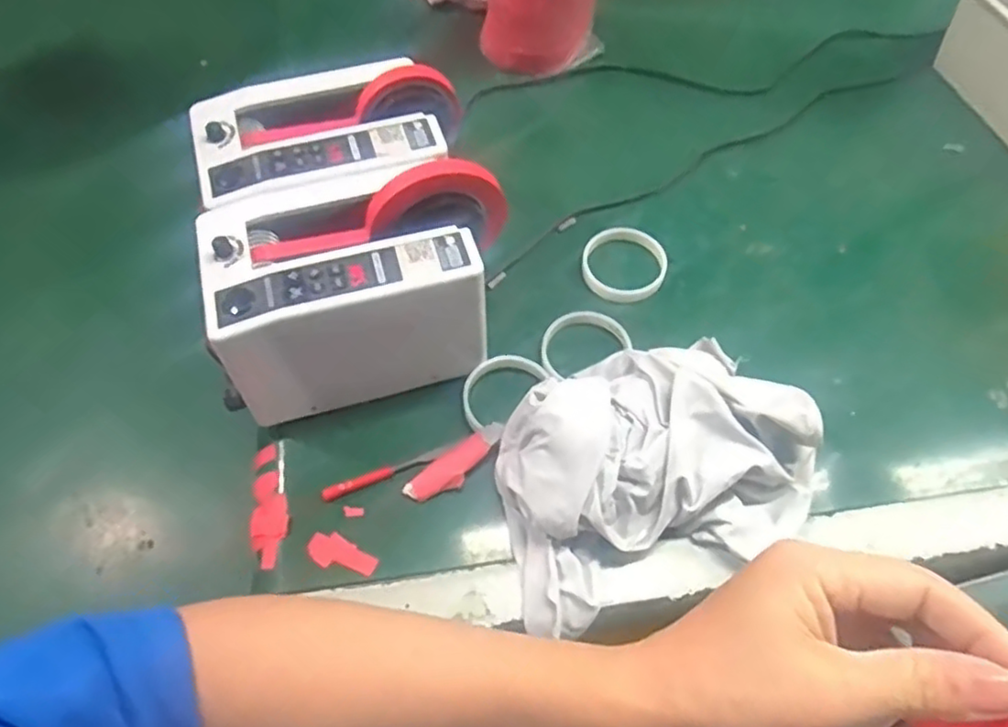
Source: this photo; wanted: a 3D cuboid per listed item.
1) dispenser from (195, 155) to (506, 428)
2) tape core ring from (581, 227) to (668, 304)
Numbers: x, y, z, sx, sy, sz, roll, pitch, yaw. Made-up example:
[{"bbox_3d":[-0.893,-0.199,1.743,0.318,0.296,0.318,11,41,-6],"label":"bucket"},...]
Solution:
[{"bbox_3d":[-0.122,-0.065,0.580,0.254,0.162,0.148,-13,62,-6],"label":"dispenser"},{"bbox_3d":[0.120,-0.100,0.683,0.083,0.022,0.076,0,61,1],"label":"tape core ring"}]

